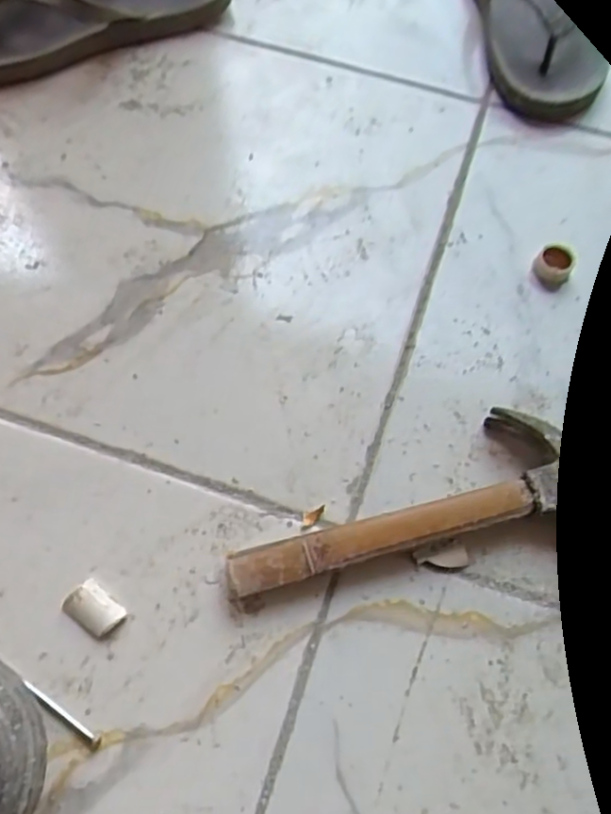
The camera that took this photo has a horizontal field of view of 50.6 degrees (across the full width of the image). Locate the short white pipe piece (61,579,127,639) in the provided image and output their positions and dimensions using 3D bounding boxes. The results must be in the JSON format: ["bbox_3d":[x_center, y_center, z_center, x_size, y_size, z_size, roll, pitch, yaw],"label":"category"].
[{"bbox_3d":[-0.118,0.113,0.359,0.032,0.005,0.021,35,67,14],"label":"short white pipe piece"}]

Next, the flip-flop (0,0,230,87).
[{"bbox_3d":[-0.199,-0.358,0.566,0.247,0.050,0.114,-20,66,-12],"label":"flip-flop"}]

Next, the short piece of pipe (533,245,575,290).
[{"bbox_3d":[0.180,-0.100,0.469,0.025,0.018,0.026,21,65,8],"label":"short piece of pipe"}]

